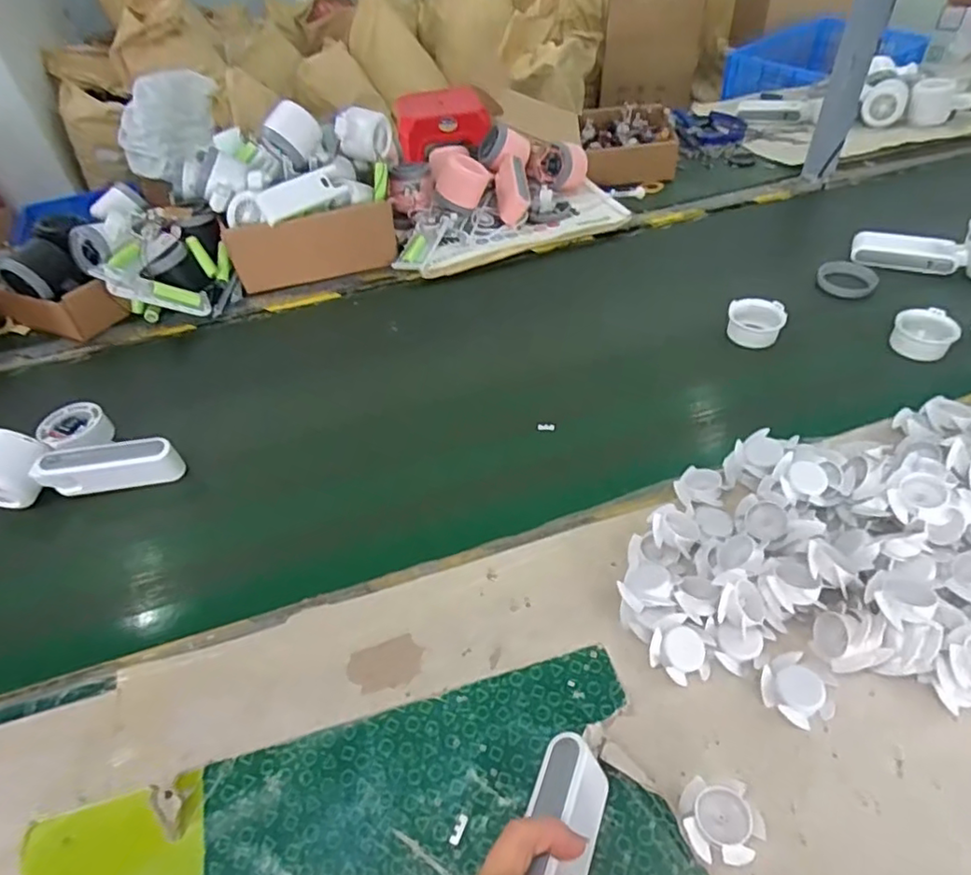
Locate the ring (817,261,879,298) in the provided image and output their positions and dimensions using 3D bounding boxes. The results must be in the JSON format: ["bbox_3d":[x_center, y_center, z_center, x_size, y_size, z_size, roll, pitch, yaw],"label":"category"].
[{"bbox_3d":[0.405,-0.178,0.687,0.060,0.012,0.059,-3,45,3],"label":"ring"}]

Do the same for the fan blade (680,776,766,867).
[{"bbox_3d":[0.124,0.201,0.321,0.040,0.012,0.036,3,46,8],"label":"fan blade"}]

